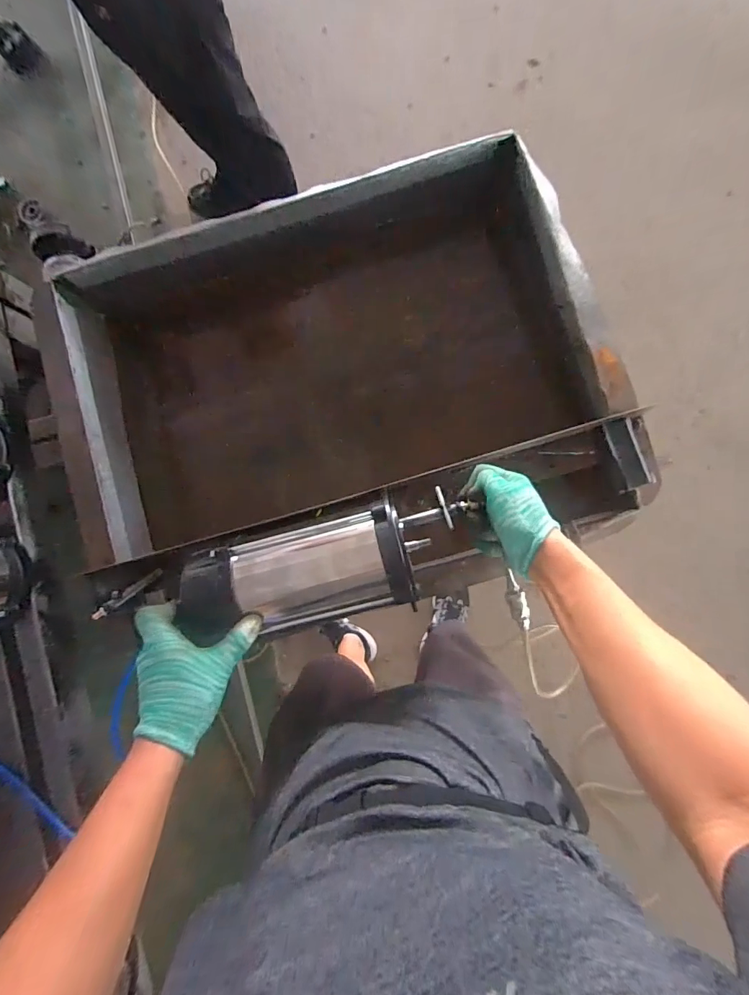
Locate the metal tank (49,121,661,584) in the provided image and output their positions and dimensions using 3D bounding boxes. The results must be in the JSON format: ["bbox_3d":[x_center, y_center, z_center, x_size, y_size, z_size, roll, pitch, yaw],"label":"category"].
[{"bbox_3d":[-0.064,-0.182,0.733,0.779,0.319,0.589,-14,86,3],"label":"metal tank"}]

